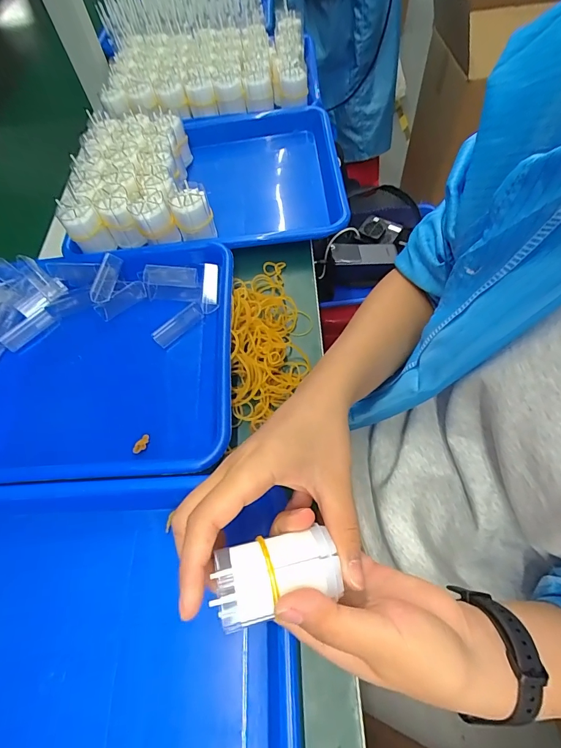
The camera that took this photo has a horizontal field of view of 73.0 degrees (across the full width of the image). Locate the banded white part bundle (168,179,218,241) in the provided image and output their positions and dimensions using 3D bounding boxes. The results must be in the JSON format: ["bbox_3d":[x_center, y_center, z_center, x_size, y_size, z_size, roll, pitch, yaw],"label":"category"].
[{"bbox_3d":[-0.099,-0.183,0.422,0.042,0.041,0.038,-14,61,-2],"label":"banded white part bundle"}]

